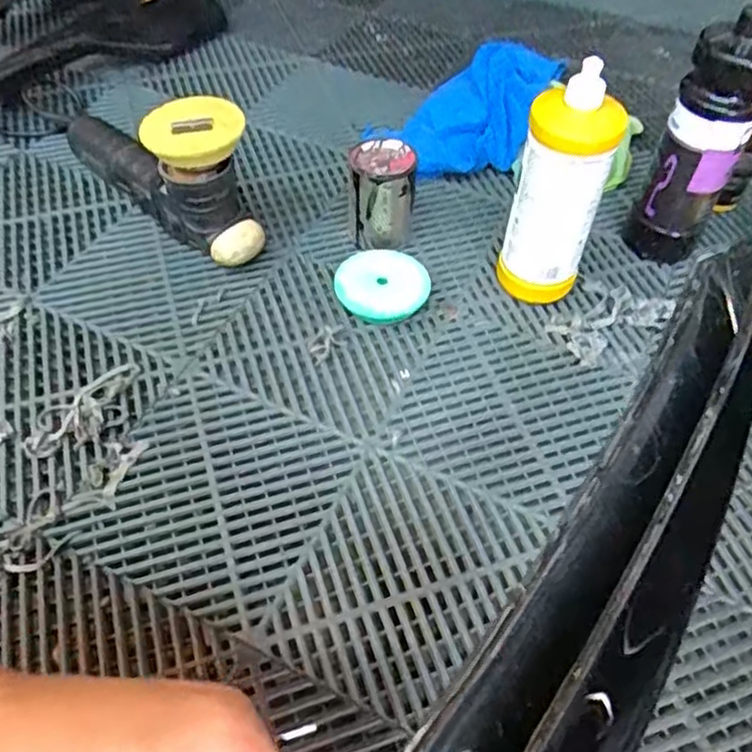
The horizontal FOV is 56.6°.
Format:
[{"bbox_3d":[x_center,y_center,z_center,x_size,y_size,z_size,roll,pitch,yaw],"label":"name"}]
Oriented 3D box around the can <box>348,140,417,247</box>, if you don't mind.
[{"bbox_3d":[0.006,-0.196,0.778,0.070,0.104,0.077,1,50,-1],"label":"can"}]

